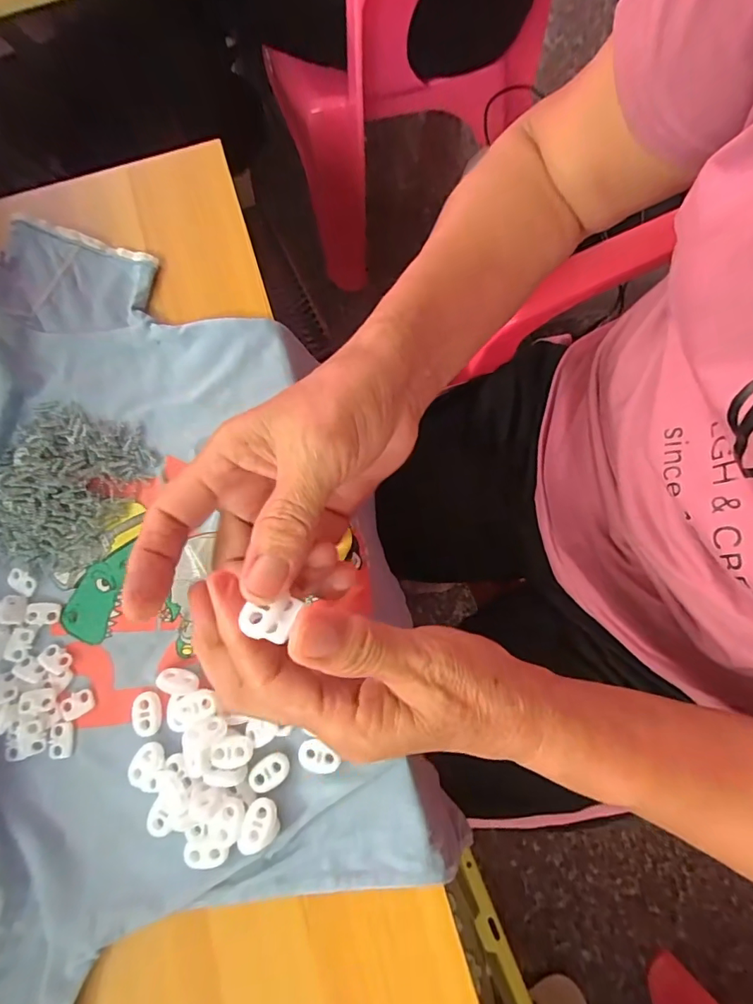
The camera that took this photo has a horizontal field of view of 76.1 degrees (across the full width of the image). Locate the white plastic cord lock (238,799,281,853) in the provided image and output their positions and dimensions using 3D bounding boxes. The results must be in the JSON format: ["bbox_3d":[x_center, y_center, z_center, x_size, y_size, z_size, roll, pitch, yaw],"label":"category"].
[{"bbox_3d":[-0.059,0.166,0.247,0.018,0.011,0.026,18,76,7],"label":"white plastic cord lock"}]

